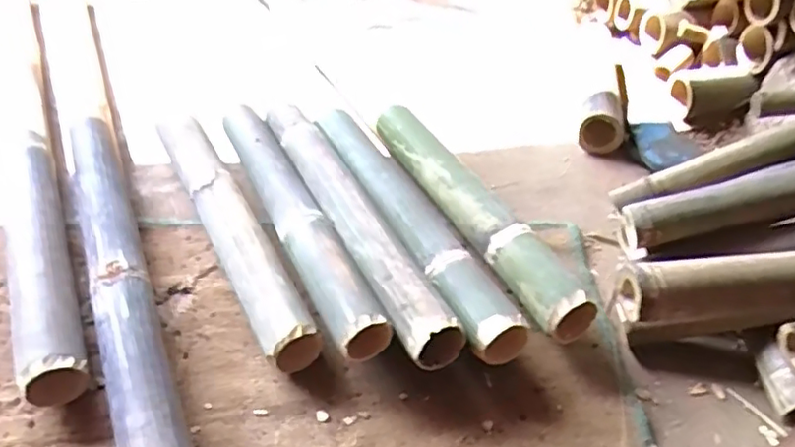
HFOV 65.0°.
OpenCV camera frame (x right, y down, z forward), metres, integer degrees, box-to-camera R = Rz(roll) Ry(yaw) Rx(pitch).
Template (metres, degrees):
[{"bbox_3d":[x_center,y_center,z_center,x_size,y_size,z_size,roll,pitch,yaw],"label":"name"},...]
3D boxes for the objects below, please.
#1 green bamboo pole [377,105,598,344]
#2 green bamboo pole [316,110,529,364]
[{"bbox_3d":[0.096,-0.031,0.845,0.070,0.063,0.458,-18,45,-20],"label":"green bamboo pole"},{"bbox_3d":[0.013,-0.020,0.823,0.072,0.068,0.482,-18,45,-19],"label":"green bamboo pole"}]

